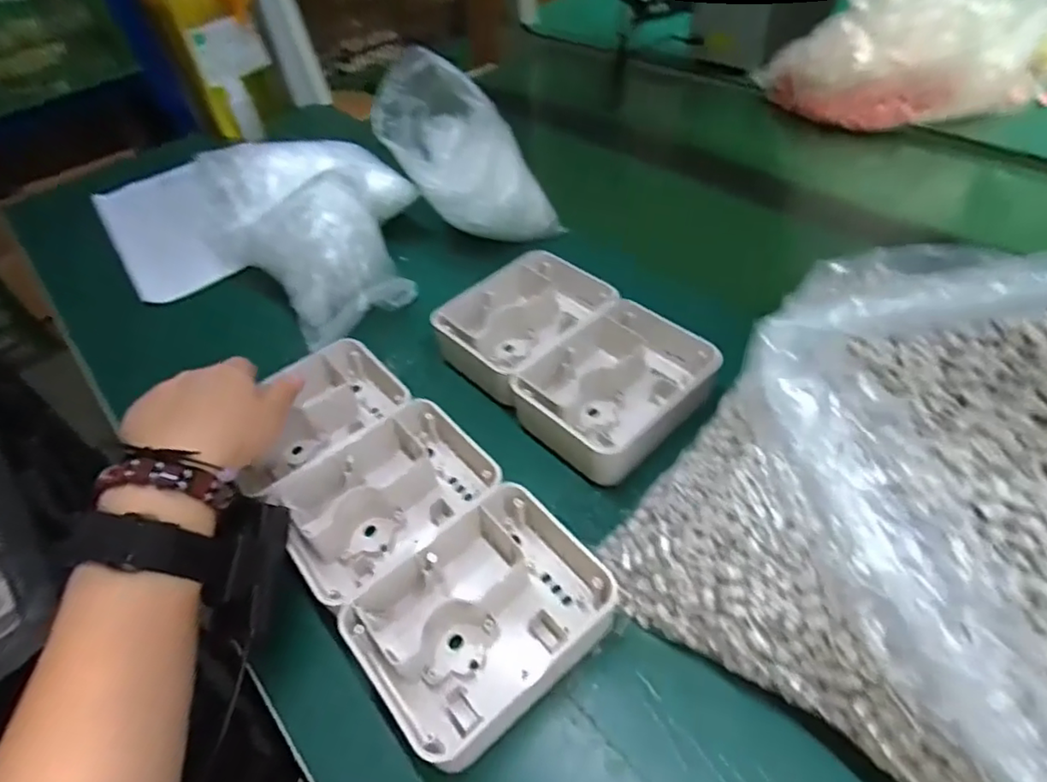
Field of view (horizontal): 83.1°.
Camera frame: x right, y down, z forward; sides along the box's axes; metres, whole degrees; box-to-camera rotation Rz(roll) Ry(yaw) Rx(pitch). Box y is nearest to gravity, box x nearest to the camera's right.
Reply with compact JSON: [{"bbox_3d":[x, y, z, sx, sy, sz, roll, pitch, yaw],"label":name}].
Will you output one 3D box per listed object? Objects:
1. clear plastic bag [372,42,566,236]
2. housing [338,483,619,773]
[{"bbox_3d":[-0.043,-0.202,0.534,0.096,0.202,0.063,-24,39,32],"label":"clear plastic bag"},{"bbox_3d":[-0.023,0.126,0.333,0.138,0.044,0.102,-37,54,-25],"label":"housing"}]

